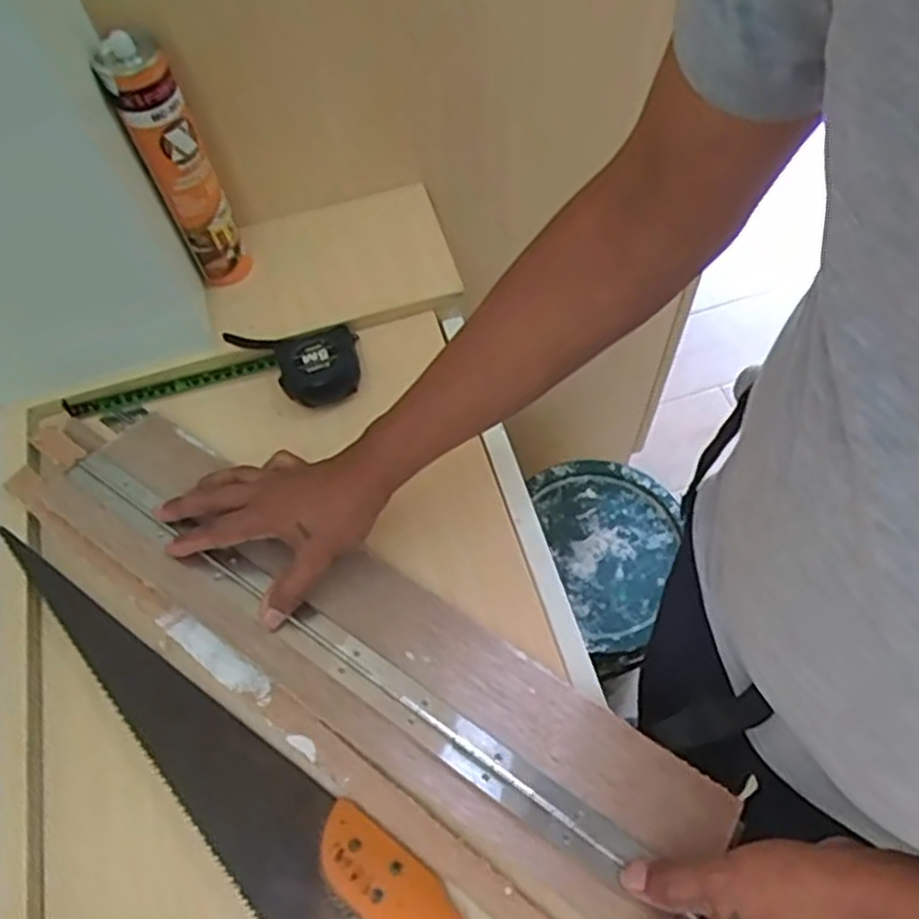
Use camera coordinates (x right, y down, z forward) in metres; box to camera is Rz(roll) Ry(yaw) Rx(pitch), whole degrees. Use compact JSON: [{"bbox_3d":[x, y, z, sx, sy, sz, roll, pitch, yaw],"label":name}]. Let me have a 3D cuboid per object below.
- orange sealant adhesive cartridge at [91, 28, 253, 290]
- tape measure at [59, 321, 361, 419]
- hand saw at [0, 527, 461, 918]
[{"bbox_3d":[-0.231,-0.240,0.613,0.057,0.210,0.040,-28,63,-11],"label":"orange sealant adhesive cartridge"},{"bbox_3d":[-0.227,-0.083,0.666,0.275,0.044,0.085,-1,61,3],"label":"tape measure"},{"bbox_3d":[-0.158,0.205,0.495,0.506,0.024,0.082,37,69,21],"label":"hand saw"}]

